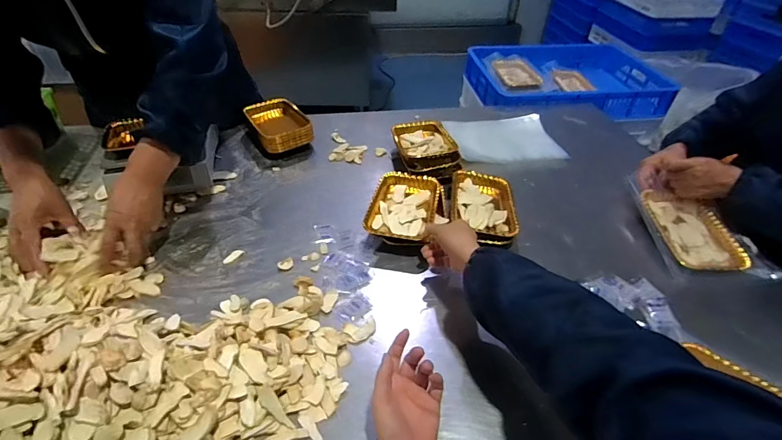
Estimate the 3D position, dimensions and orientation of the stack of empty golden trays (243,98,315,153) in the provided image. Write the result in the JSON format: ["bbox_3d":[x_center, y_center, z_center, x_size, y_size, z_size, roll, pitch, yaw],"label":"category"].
[{"bbox_3d":[-0.279,-0.231,0.959,0.124,0.063,0.185,-23,48,-24],"label":"stack of empty golden trays"}]

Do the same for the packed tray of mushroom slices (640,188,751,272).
[{"bbox_3d":[0.554,0.022,0.708,0.113,0.038,0.174,1,43,0],"label":"packed tray of mushroom slices"}]

